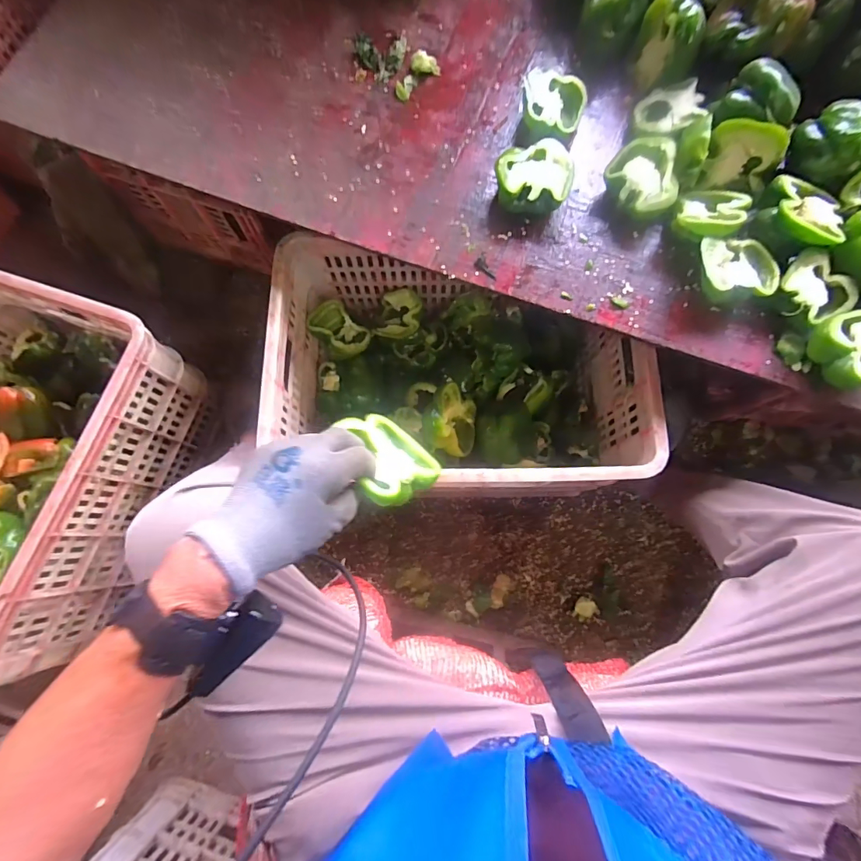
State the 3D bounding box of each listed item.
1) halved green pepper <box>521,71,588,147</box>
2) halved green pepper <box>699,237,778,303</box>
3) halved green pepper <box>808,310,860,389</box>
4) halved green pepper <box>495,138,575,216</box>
[{"bbox_3d":[0.158,-0.416,0.570,0.083,0.040,0.097,7,77,2],"label":"halved green pepper"},{"bbox_3d":[0.344,-0.180,0.509,0.081,0.044,0.074,0,77,0],"label":"halved green pepper"},{"bbox_3d":[0.458,-0.086,0.480,0.070,0.037,0.076,-23,78,-5],"label":"halved green pepper"},{"bbox_3d":[0.124,-0.306,0.541,0.091,0.048,0.083,3,77,1],"label":"halved green pepper"}]

